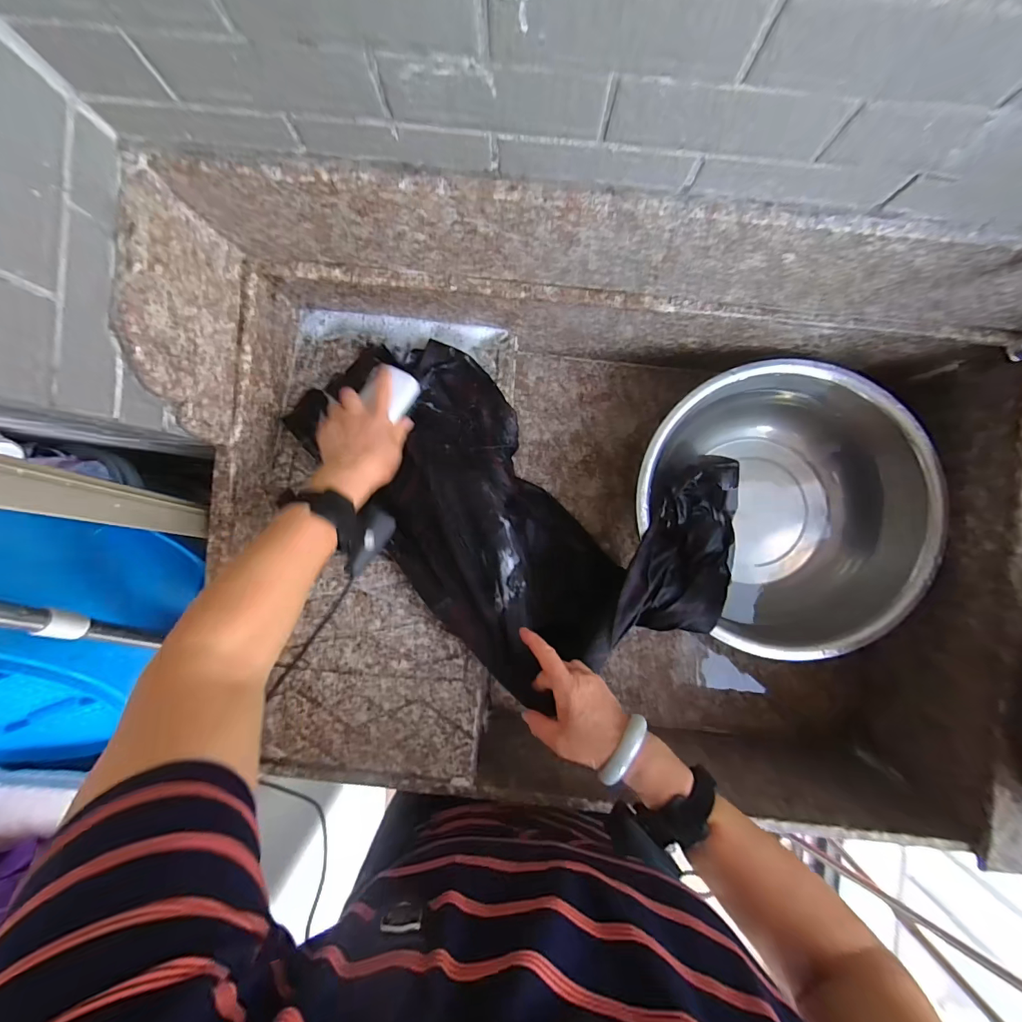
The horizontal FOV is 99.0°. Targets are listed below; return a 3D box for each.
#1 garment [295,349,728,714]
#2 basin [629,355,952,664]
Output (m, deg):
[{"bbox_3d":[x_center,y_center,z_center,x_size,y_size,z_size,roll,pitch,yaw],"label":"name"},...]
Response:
[{"bbox_3d":[0.002,0.001,0.590,0.584,0.183,0.333,23,90,0],"label":"garment"},{"bbox_3d":[0.352,-0.010,0.628,0.358,0.185,0.351,0,90,0],"label":"basin"}]

